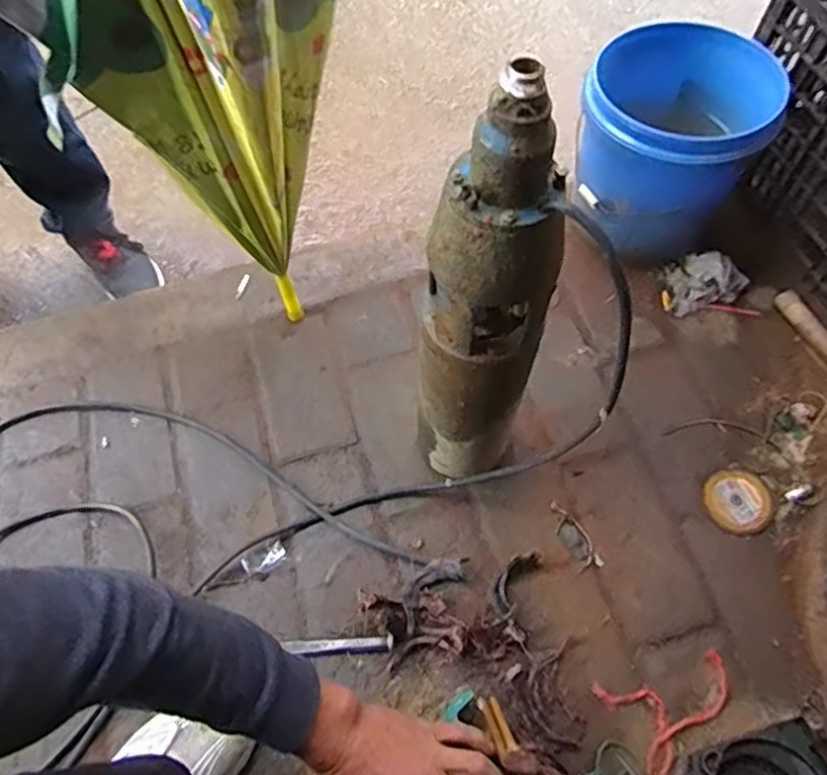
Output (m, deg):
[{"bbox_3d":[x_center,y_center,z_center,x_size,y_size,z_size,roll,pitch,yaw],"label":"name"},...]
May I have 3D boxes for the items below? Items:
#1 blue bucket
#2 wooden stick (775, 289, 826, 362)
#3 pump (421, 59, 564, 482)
[{"bbox_3d":[0.380,-0.373,0.976,0.248,0.230,0.255,0,63,0],"label":"blue bucket"},{"bbox_3d":[0.606,-0.074,0.956,0.032,0.026,0.182,-19,65,-10],"label":"wooden stick"},{"bbox_3d":[0.065,-0.049,0.627,0.112,0.512,0.088,-13,64,-7],"label":"pump"}]

